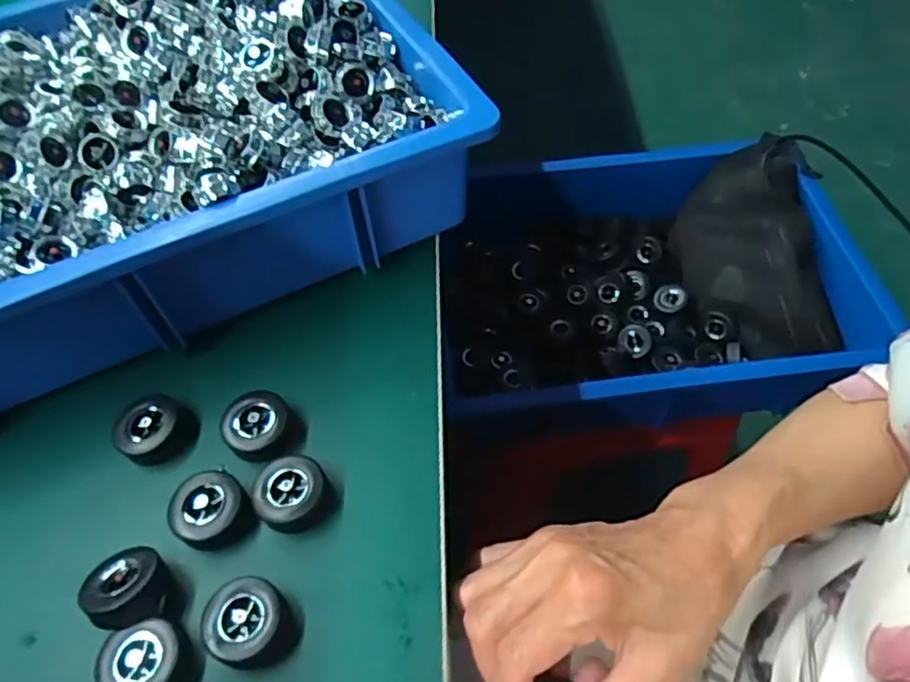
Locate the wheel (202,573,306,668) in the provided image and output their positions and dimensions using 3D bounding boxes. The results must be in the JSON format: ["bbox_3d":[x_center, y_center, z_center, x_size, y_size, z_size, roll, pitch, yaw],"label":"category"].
[{"bbox_3d":[-0.095,0.132,0.309,0.041,0.016,0.038,-2,56,3],"label":"wheel"}]

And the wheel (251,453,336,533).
[{"bbox_3d":[-0.084,0.079,0.344,0.038,0.017,0.036,-2,56,3],"label":"wheel"}]

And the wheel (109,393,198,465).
[{"bbox_3d":[-0.168,0.050,0.371,0.038,0.016,0.040,-2,56,3],"label":"wheel"}]

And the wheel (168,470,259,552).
[{"bbox_3d":[-0.126,0.087,0.341,0.037,0.016,0.038,-2,56,3],"label":"wheel"}]

